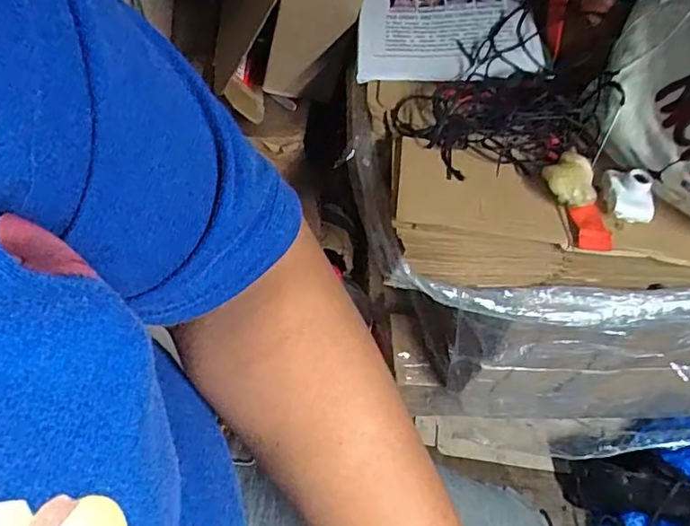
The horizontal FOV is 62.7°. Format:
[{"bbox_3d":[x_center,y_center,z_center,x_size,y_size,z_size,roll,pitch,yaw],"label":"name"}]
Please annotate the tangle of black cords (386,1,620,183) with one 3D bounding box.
[{"bbox_3d":[0.134,-0.126,0.447,0.154,0.042,0.135,-35,65,-24],"label":"tangle of black cords"}]

